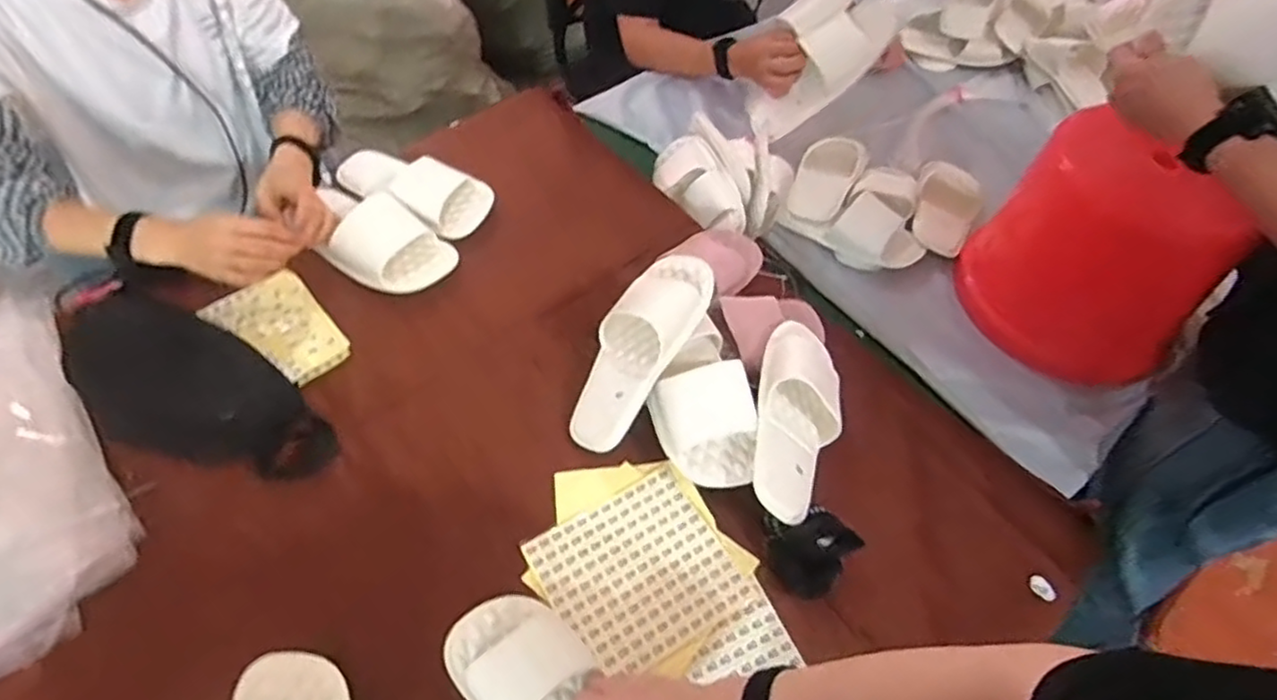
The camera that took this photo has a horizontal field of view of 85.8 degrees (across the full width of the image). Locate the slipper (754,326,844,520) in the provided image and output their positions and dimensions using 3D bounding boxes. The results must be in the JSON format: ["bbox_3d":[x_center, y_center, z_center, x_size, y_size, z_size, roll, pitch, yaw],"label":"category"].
[{"bbox_3d":[0.167,0.067,0.715,0.090,0.072,0.227,8,55,3],"label":"slipper"}]

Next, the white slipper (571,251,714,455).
[{"bbox_3d":[-0.001,-0.003,0.744,0.098,0.080,0.237,27,81,16],"label":"white slipper"}]

